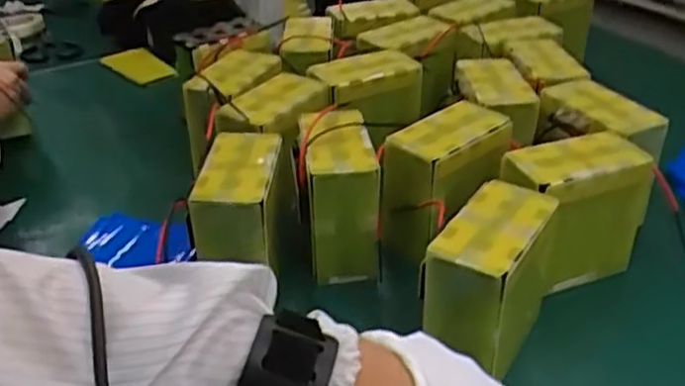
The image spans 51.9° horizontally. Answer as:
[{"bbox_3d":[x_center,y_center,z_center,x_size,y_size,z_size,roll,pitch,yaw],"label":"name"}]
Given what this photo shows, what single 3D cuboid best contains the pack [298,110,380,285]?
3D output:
[{"bbox_3d":[-0.006,0.000,0.806,0.081,0.144,0.139,-3,32,-5],"label":"pack"}]

